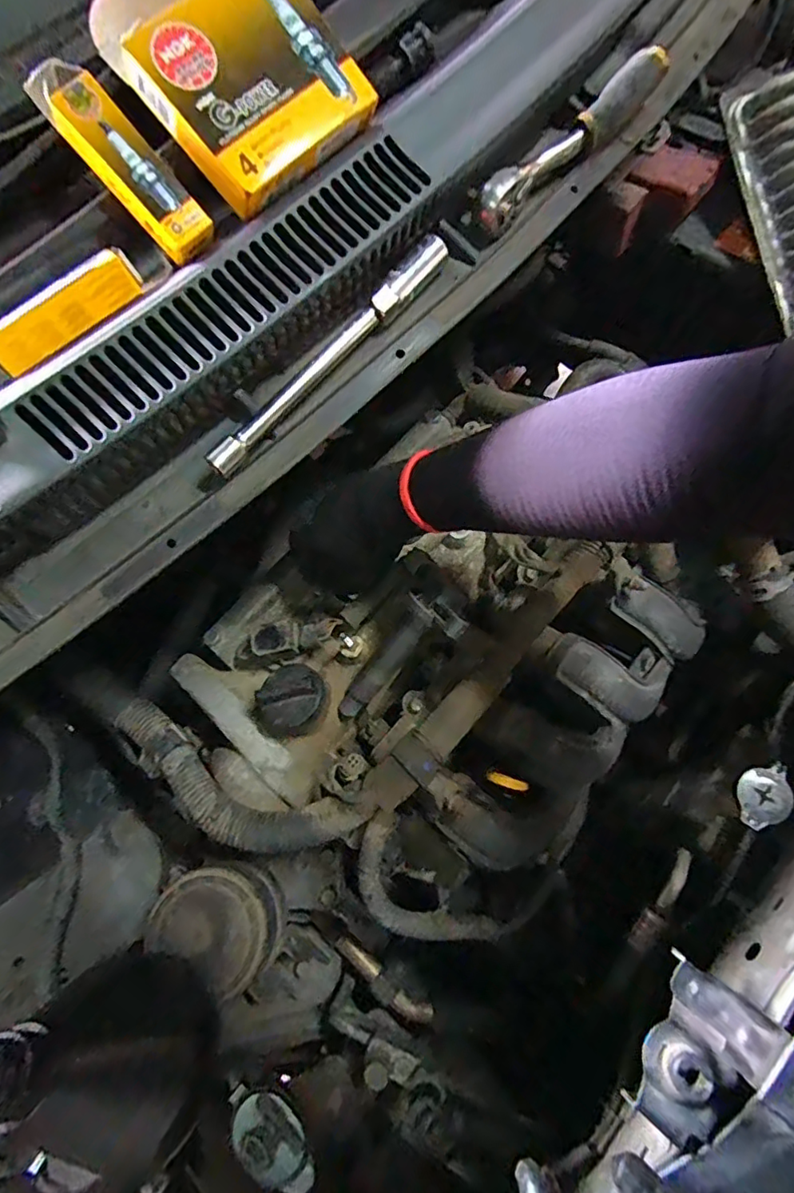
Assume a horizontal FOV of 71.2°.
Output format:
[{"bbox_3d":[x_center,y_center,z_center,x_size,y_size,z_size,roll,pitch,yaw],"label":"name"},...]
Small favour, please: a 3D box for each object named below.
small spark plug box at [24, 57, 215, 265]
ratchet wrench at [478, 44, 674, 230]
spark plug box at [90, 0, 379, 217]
[{"bbox_3d":[-0.143,-0.229,0.294,0.101,0.021,0.025,46,75,-17],"label":"small spark plug box"},{"bbox_3d":[0.121,-0.306,0.371,0.172,0.036,0.020,-42,75,-13],"label":"ratchet wrench"},{"bbox_3d":[-0.089,-0.295,0.309,0.106,0.031,0.122,-44,106,-10],"label":"spark plug box"}]

